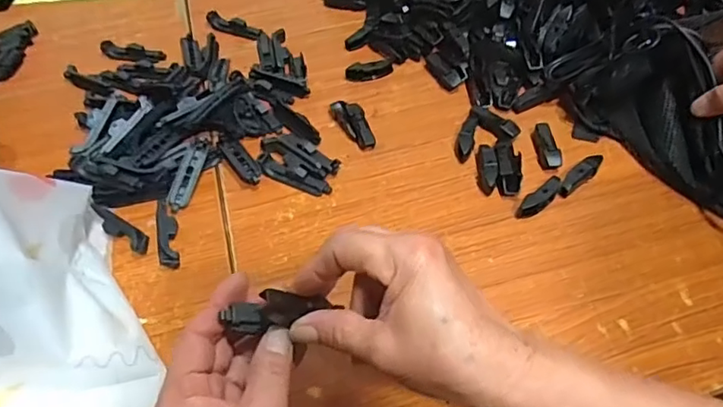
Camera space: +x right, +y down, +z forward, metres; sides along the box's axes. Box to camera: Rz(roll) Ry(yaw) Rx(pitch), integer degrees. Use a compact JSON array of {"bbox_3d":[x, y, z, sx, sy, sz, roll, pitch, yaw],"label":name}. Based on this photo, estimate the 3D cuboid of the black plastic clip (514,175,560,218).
[{"bbox_3d":[0.158,-0.005,0.494,0.052,0.015,0.015,-35,60,-21],"label":"black plastic clip"}]

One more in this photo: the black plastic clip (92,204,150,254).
[{"bbox_3d":[-0.215,0.022,0.495,0.072,0.011,0.018,28,59,21],"label":"black plastic clip"}]

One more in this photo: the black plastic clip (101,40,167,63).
[{"bbox_3d":[-0.263,-0.176,0.646,0.075,0.011,0.023,11,55,10],"label":"black plastic clip"}]

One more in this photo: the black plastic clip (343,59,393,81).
[{"bbox_3d":[0.008,-0.147,0.609,0.053,0.013,0.015,-11,54,-6],"label":"black plastic clip"}]

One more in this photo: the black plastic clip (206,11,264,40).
[{"bbox_3d":[-0.152,-0.213,0.668,0.075,0.011,0.021,19,56,16],"label":"black plastic clip"}]

